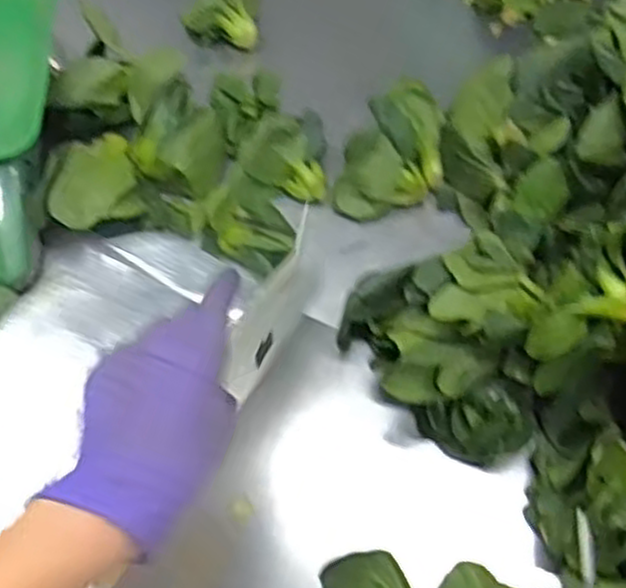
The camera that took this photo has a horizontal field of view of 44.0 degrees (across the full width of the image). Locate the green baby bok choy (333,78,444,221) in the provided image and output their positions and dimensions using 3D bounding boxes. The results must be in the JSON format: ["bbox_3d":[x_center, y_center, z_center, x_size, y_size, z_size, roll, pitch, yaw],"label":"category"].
[{"bbox_3d":[0.073,-0.139,0.704,0.089,0.060,0.132,6,63,7],"label":"green baby bok choy"}]

